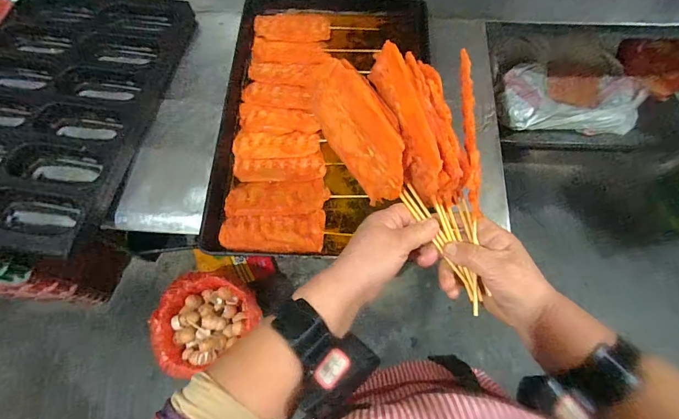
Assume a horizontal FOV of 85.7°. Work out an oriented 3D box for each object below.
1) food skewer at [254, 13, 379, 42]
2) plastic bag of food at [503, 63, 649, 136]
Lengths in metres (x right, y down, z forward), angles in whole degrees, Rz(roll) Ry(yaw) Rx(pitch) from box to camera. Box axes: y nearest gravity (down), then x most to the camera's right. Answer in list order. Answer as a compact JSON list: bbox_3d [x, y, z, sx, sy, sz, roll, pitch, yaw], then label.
[{"bbox_3d":[-0.058,-0.414,0.825,0.260,0.017,0.079,-3,68,0],"label":"food skewer"},{"bbox_3d":[0.822,-0.414,1.325,0.484,0.167,0.256,-3,68,0],"label":"plastic bag of food"}]

